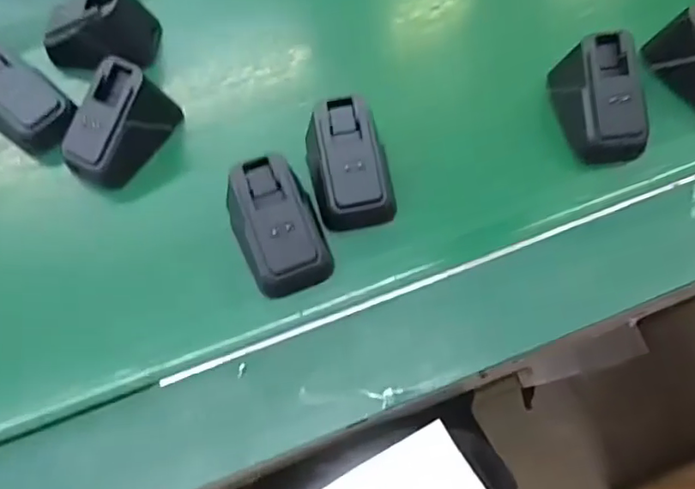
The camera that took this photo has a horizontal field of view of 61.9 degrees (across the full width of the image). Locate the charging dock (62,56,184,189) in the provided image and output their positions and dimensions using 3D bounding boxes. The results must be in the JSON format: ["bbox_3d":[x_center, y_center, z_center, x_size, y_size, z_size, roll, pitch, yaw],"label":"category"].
[{"bbox_3d":[-0.133,-0.068,0.335,0.034,0.044,0.067,25,67,13],"label":"charging dock"}]

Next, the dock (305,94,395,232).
[{"bbox_3d":[0.002,-0.044,0.315,0.047,0.039,0.062,-16,65,-6],"label":"dock"}]

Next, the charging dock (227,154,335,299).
[{"bbox_3d":[-0.035,-0.010,0.299,0.044,0.038,0.062,-22,65,-9],"label":"charging dock"}]

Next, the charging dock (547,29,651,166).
[{"bbox_3d":[0.147,-0.083,0.330,0.046,0.038,0.063,-10,64,-3],"label":"charging dock"}]

